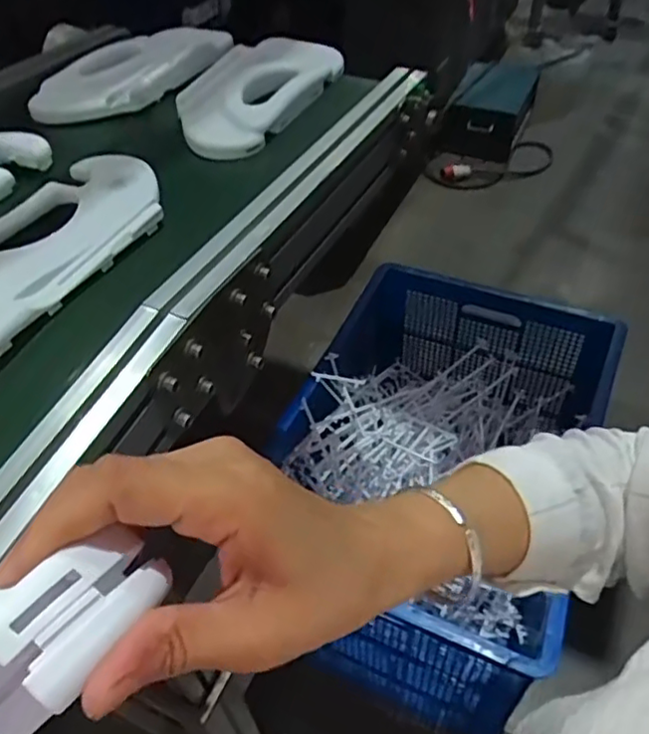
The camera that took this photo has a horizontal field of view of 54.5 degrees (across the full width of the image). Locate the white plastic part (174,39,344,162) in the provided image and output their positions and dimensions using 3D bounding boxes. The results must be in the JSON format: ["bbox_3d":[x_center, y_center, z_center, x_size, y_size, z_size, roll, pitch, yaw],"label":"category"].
[{"bbox_3d":[-0.081,-0.314,0.711,0.132,0.046,0.233,12,49,14],"label":"white plastic part"}]

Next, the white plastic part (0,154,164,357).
[{"bbox_3d":[-0.221,-0.104,0.500,0.114,0.023,0.265,16,50,18],"label":"white plastic part"}]

